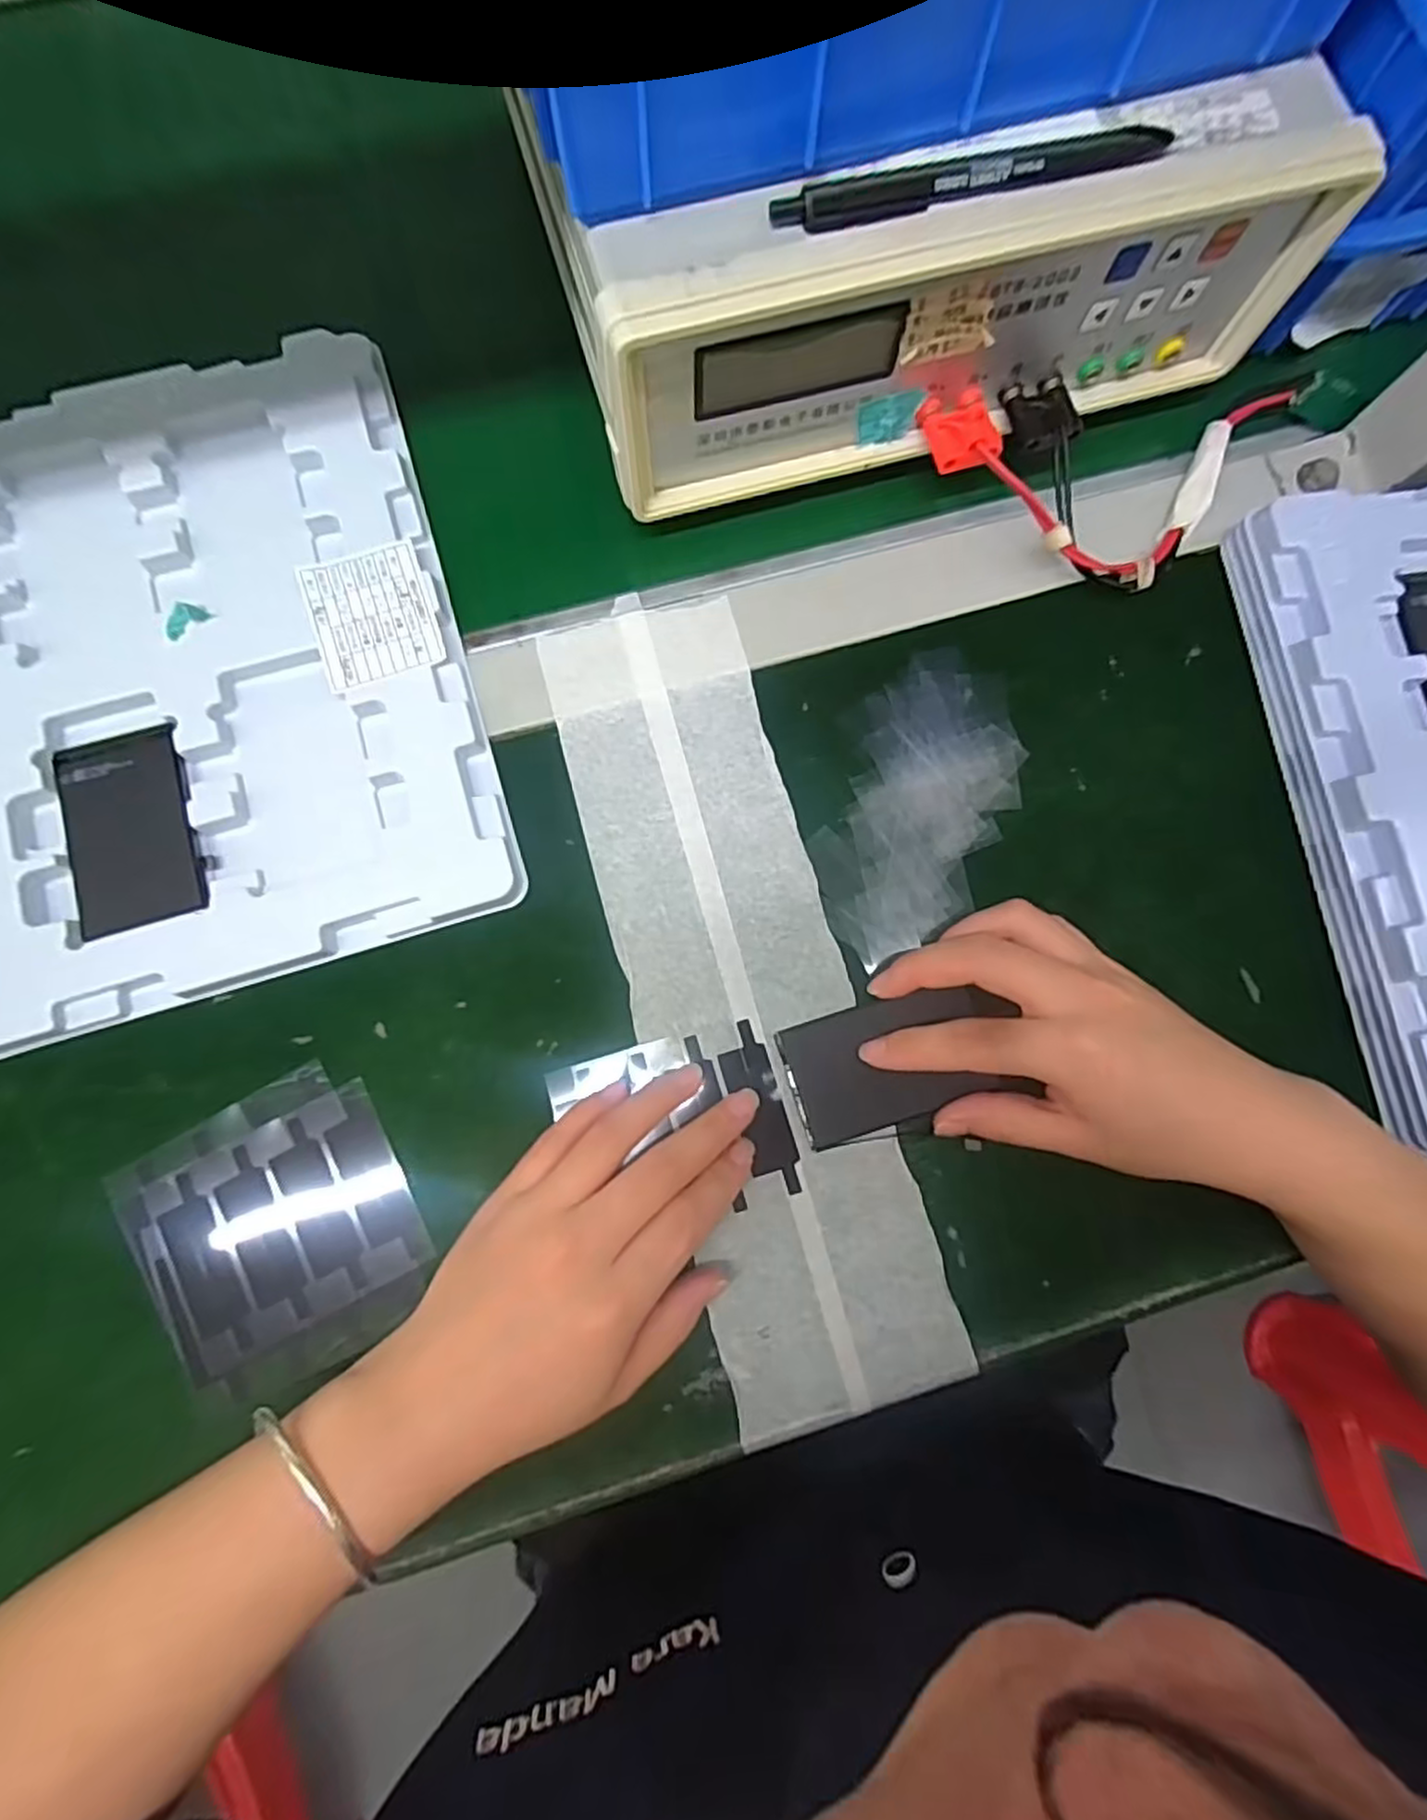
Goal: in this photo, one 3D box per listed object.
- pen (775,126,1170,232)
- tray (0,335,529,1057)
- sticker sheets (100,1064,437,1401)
[{"bbox_3d":[0.087,-0.246,0.245,0.135,0.008,0.014,-12,80,-4],"label":"pen"},{"bbox_3d":[-0.220,-0.100,0.309,0.217,0.012,0.267,-17,83,-5],"label":"tray"},{"bbox_3d":[-0.165,0.125,0.280,0.097,0.004,0.105,-30,84,-6],"label":"sticker sheets"}]

